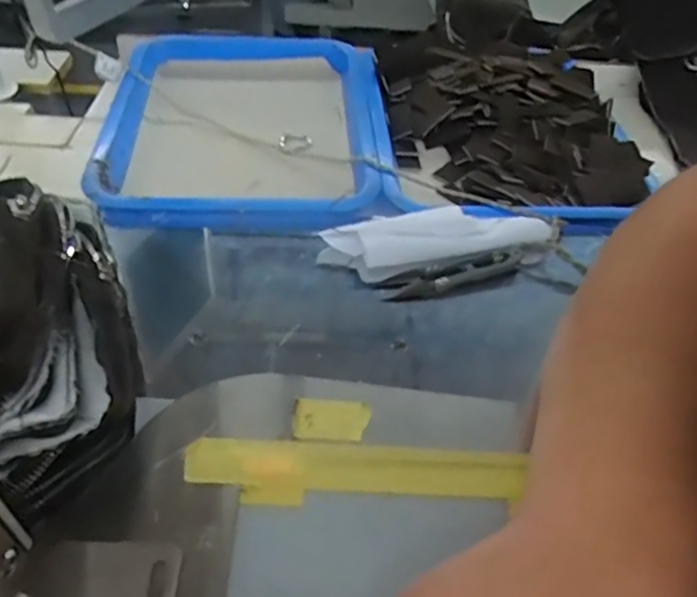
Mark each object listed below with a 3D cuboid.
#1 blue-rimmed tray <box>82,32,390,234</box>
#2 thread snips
[{"bbox_3d":[-0.086,-0.161,0.548,0.228,0.040,0.283,-1,45,-3],"label":"blue-rimmed tray"},{"bbox_3d":[0.072,-0.015,0.415,0.100,0.013,0.023,-10,48,-15],"label":"thread snips"}]

